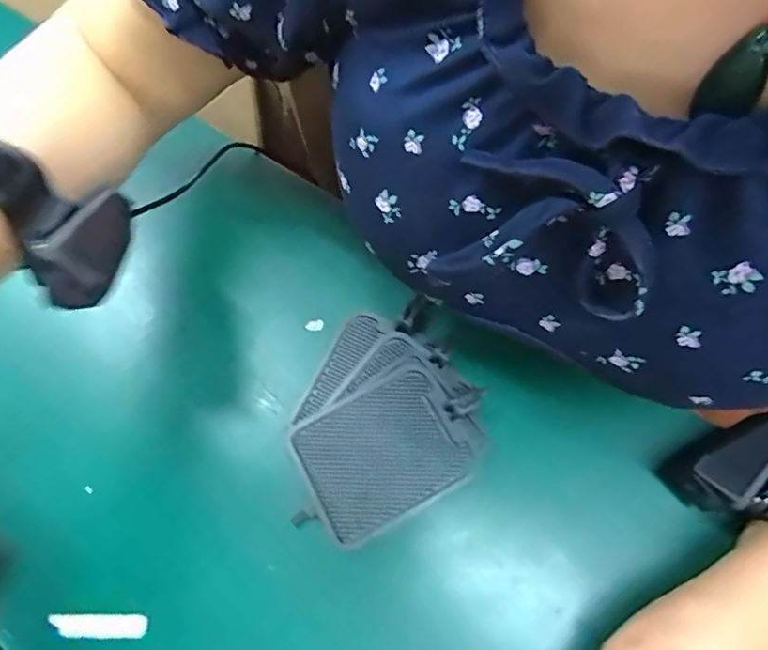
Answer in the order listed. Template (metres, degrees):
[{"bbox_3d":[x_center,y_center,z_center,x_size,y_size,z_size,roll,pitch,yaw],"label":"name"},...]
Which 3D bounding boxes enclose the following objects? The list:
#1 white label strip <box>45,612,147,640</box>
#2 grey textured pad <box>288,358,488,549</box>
[{"bbox_3d":[-0.164,0.171,0.298,0.055,0.007,0.013,1,60,-3],"label":"white label strip"},{"bbox_3d":[0.004,0.070,0.313,0.107,0.013,0.080,-27,71,-11],"label":"grey textured pad"}]

